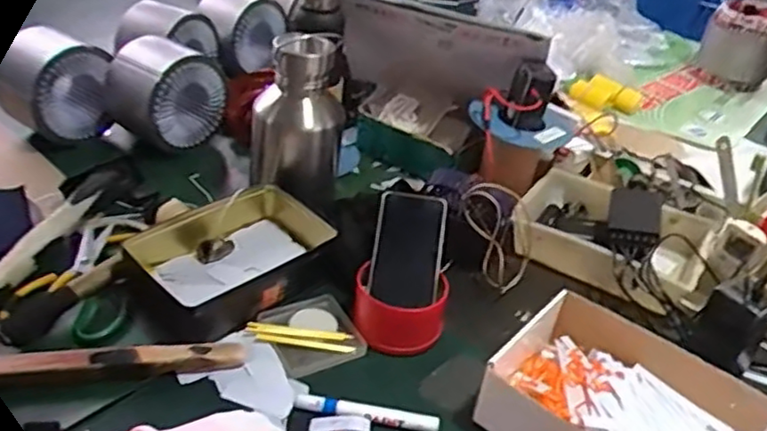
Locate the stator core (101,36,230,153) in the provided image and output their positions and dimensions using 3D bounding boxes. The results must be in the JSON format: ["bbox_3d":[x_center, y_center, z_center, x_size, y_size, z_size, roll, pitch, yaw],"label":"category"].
[{"bbox_3d":[-0.336,-0.186,1.042,0.126,0.154,0.139,29,41,29],"label":"stator core"}]

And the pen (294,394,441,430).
[{"bbox_3d":[-0.016,0.196,0.668,0.143,0.012,0.019,9,35,4],"label":"pen"}]

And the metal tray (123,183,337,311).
[{"bbox_3d":[-0.164,0.042,0.809,0.158,0.064,0.241,32,42,32],"label":"metal tray"}]

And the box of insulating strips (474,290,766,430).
[{"bbox_3d":[0.239,0.197,0.665,0.247,0.073,0.194,29,41,29],"label":"box of insulating strips"}]

